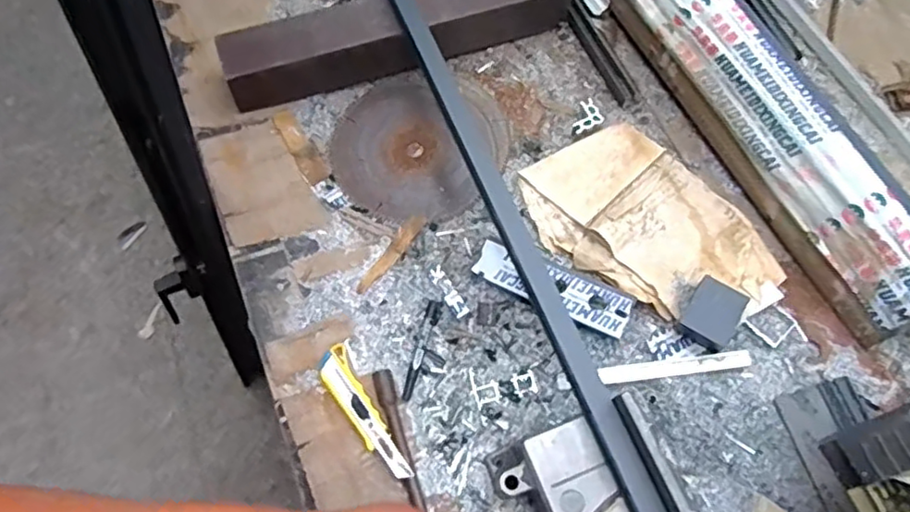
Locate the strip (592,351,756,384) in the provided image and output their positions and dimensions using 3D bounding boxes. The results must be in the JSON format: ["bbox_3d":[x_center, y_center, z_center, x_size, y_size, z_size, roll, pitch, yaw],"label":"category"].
[{"bbox_3d":[0.270,0.136,0.812,0.187,0.012,0.023,-6,67,-2],"label":"strip"}]

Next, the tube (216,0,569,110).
[{"bbox_3d":[-0.079,-0.337,0.965,0.511,0.081,0.092,-18,68,-7],"label":"tube"}]

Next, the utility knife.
[{"bbox_3d":[-0.110,0.188,0.784,0.041,0.020,0.179,-31,70,-12],"label":"utility knife"}]

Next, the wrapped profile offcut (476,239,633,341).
[{"bbox_3d":[0.125,0.038,0.846,0.204,0.022,0.055,25,69,10],"label":"wrapped profile offcut"}]

